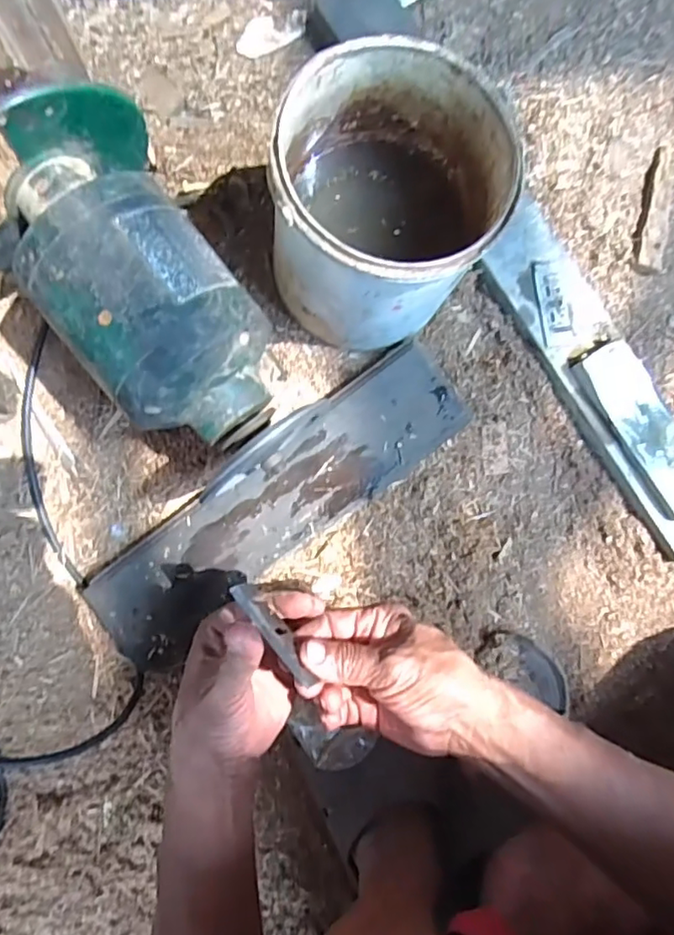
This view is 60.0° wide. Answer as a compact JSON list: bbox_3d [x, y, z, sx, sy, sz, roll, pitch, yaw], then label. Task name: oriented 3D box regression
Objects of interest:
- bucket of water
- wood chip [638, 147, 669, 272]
[{"bbox_3d":[0.038,-0.210,0.500,0.172,0.186,0.175,0,85,-2],"label":"bucket of water"},{"bbox_3d":[0.343,-0.277,0.621,0.030,0.018,0.150,14,82,-2],"label":"wood chip"}]

